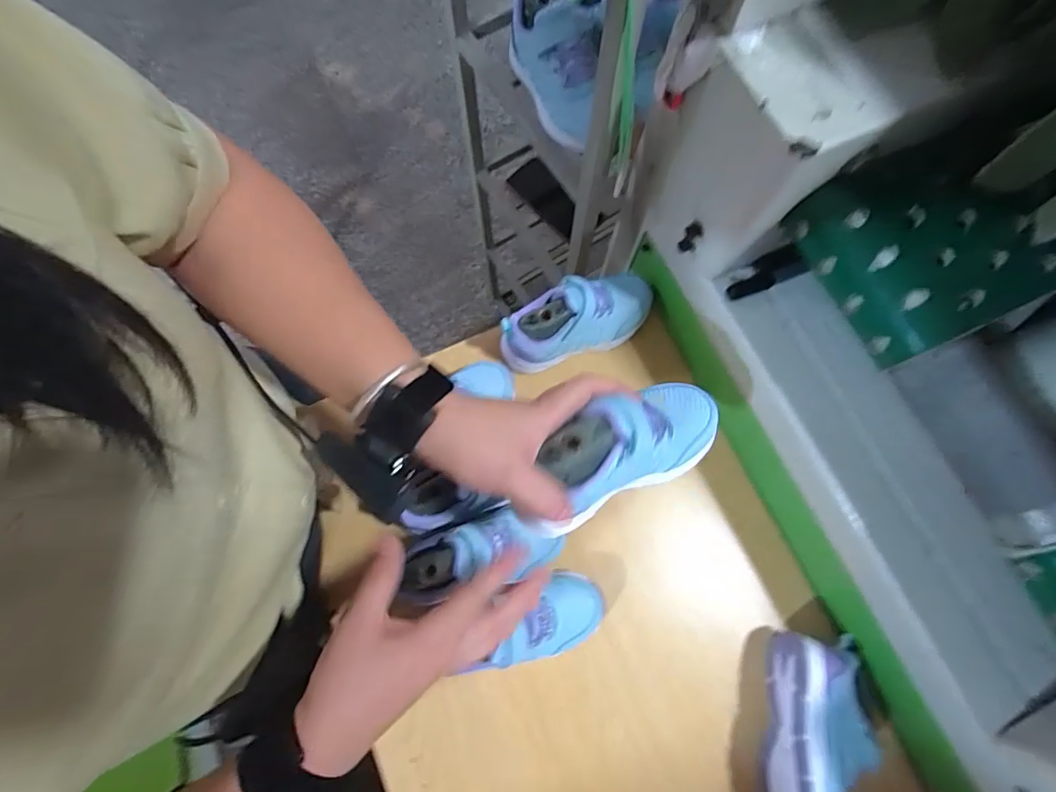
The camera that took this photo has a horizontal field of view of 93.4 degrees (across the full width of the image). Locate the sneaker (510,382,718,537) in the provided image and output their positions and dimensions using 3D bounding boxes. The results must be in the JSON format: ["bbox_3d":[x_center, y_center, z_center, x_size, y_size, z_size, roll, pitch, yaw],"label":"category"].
[{"bbox_3d":[0.068,0.040,0.363,0.173,0.072,0.067,-28,77,-8],"label":"sneaker"}]

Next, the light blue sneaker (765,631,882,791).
[{"bbox_3d":[0.270,0.317,0.455,0.077,0.072,0.171,10,75,2],"label":"light blue sneaker"}]

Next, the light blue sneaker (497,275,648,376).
[{"bbox_3d":[0.057,-0.087,0.548,0.180,0.068,0.069,-23,76,-6],"label":"light blue sneaker"}]

